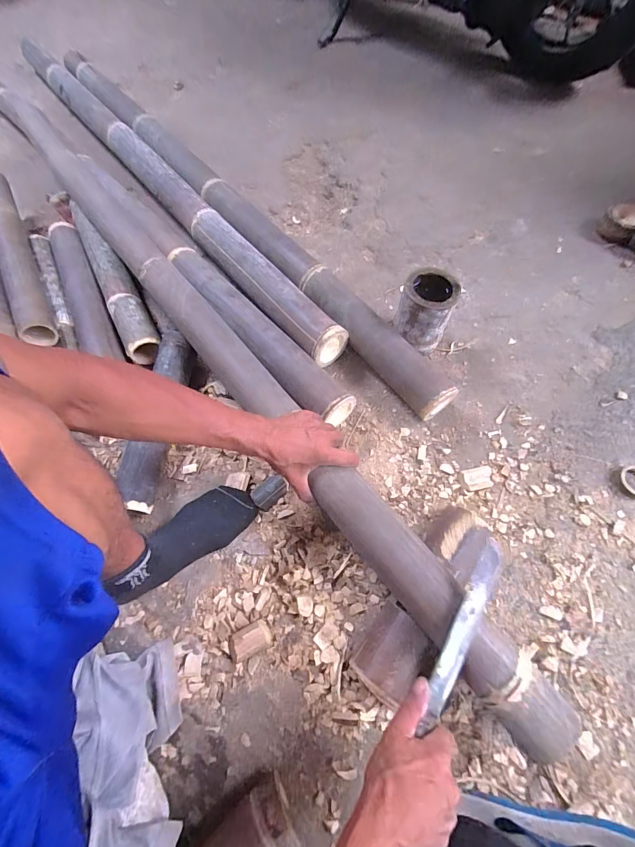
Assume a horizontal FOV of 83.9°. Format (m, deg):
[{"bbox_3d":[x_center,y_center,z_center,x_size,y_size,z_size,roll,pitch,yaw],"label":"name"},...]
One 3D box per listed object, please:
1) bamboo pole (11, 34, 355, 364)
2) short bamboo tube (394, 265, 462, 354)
[{"bbox_3d":[-0.459,-0.677,0.961,0.080,0.087,1.557,-37,68,-12],"label":"bamboo pole"},{"bbox_3d":[0.202,-0.204,0.677,0.090,0.147,0.089,19,69,13],"label":"short bamboo tube"}]

